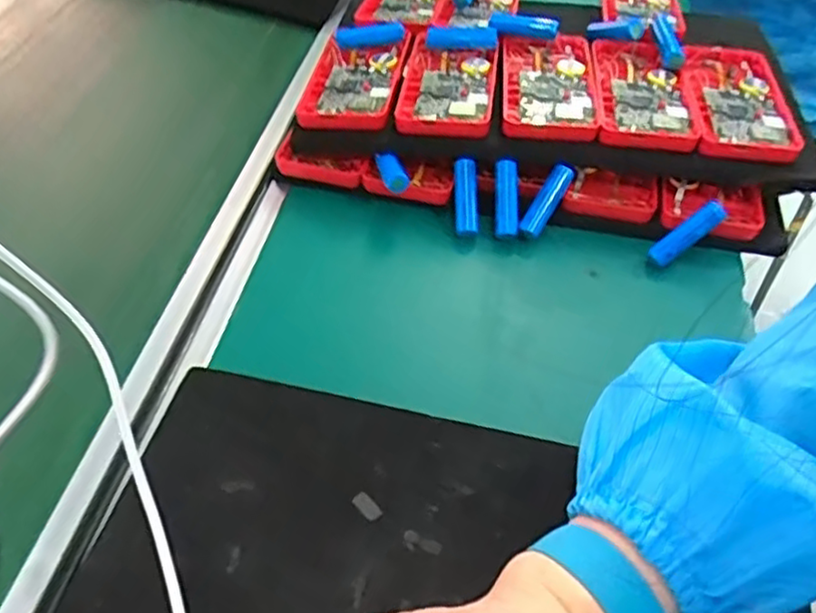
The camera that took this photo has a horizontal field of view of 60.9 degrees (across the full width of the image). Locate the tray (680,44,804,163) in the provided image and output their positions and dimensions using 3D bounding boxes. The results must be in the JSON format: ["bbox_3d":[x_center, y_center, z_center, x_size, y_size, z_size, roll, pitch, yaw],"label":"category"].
[{"bbox_3d":[0.221,-0.140,0.466,0.060,0.013,0.109,5,55,3],"label":"tray"}]

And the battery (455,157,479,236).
[{"bbox_3d":[0.038,-0.072,0.454,0.014,0.014,0.050,-2,93,1],"label":"battery"}]

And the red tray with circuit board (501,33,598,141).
[{"bbox_3d":[0.095,-0.152,0.475,0.060,0.015,0.107,4,48,4],"label":"red tray with circuit board"}]

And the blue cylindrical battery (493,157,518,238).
[{"bbox_3d":[0.063,-0.069,0.447,0.013,0.016,0.050,-1,85,2],"label":"blue cylindrical battery"}]

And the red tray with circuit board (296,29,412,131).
[{"bbox_3d":[-0.035,-0.159,0.488,0.062,0.015,0.098,9,49,8],"label":"red tray with circuit board"}]

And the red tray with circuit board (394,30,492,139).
[{"bbox_3d":[0.028,-0.154,0.478,0.062,0.014,0.102,8,48,7],"label":"red tray with circuit board"}]

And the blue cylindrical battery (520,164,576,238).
[{"bbox_3d":[0.090,-0.068,0.450,0.013,0.013,0.049,33,93,27],"label":"blue cylindrical battery"}]

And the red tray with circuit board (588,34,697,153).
[{"bbox_3d":[0.158,-0.148,0.472,0.060,0.012,0.113,5,55,3],"label":"red tray with circuit board"}]

